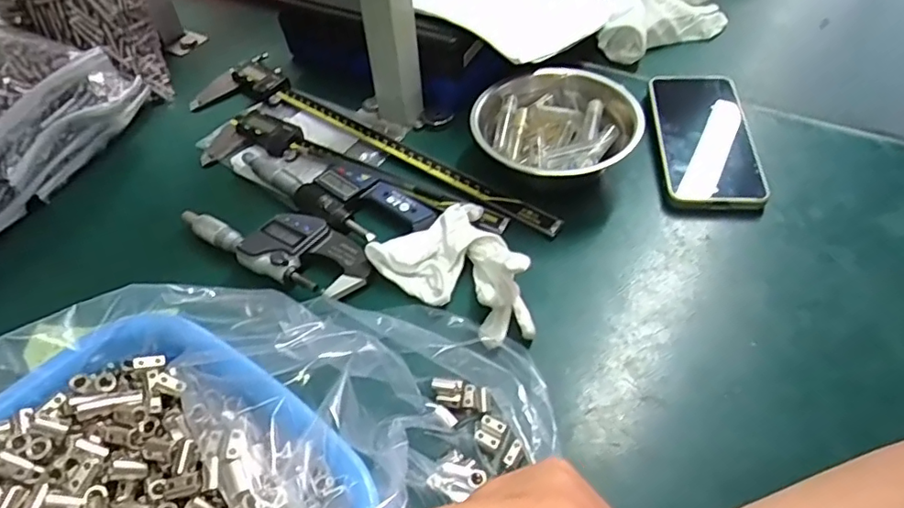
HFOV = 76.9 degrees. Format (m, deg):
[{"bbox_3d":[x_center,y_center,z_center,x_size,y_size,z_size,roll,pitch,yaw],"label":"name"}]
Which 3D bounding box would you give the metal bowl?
[{"bbox_3d":[0.080,-0.094,0.455,0.123,0.049,0.123,-1,49,2],"label":"metal bowl"}]

